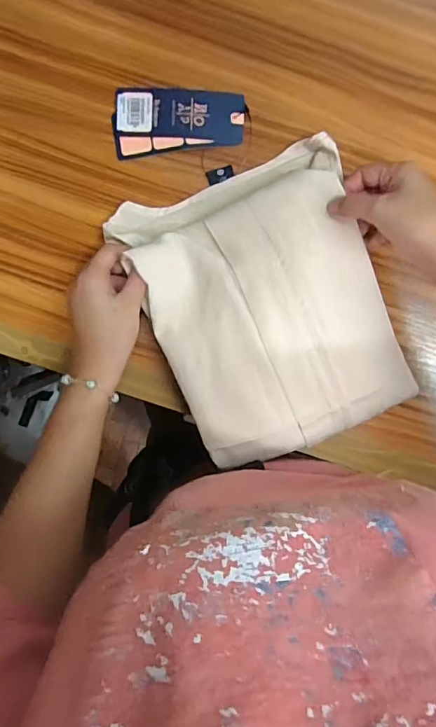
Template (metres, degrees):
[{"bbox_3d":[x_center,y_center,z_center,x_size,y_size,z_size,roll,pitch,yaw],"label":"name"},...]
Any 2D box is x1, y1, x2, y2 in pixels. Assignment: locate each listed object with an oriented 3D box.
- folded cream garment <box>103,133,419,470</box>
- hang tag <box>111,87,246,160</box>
[{"bbox_3d":[0.047,-0.049,0.450,0.203,0.038,0.256,-21,95,0],"label":"folded cream garment"},{"bbox_3d":[-0.037,-0.230,0.457,0.121,0.008,0.060,-7,95,-1],"label":"hang tag"}]

